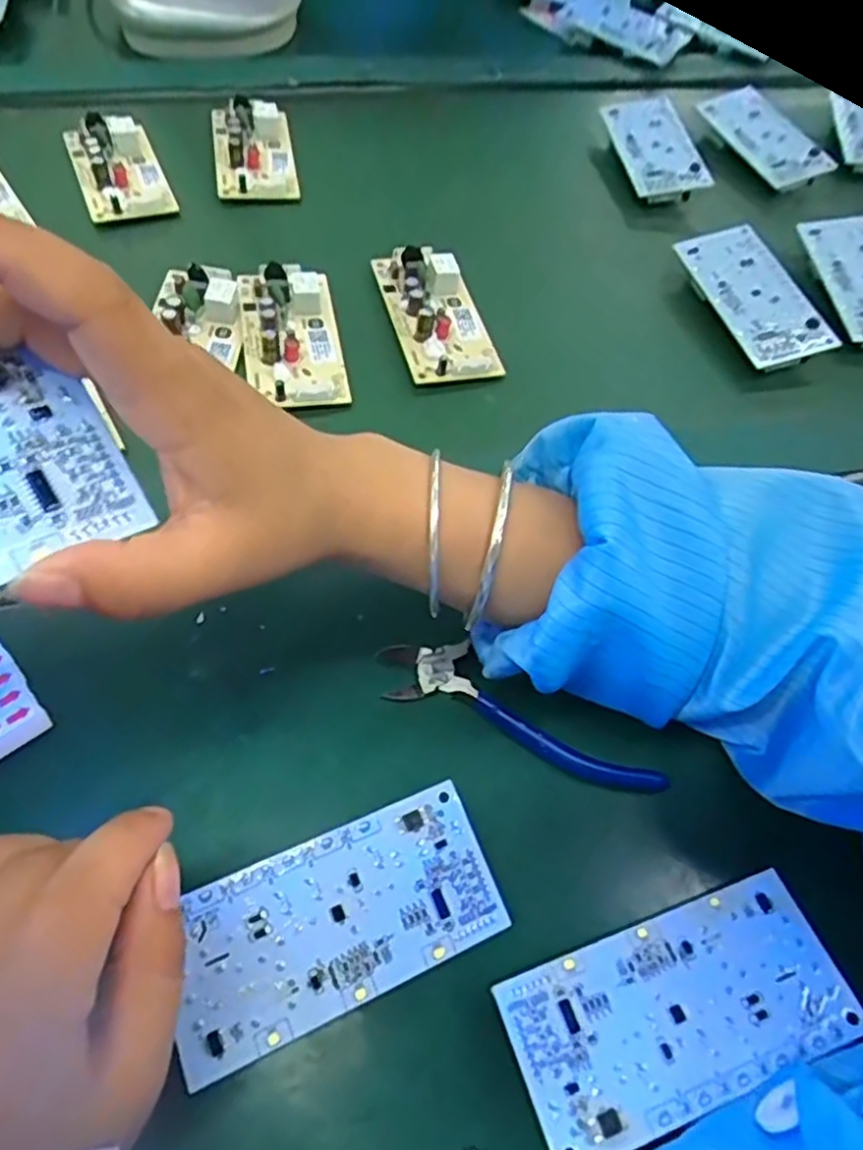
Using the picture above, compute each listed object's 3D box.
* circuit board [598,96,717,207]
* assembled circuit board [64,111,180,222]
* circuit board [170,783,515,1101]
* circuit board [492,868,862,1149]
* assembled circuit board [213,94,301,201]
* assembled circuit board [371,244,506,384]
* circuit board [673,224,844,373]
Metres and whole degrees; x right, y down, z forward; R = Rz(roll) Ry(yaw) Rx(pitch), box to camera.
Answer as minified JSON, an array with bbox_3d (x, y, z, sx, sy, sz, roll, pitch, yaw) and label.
[{"bbox_3d":[0.163,-0.319,0.519,0.051,0.018,0.113,-13,64,1],"label":"circuit board"},{"bbox_3d":[-0.213,-0.279,0.476,0.053,0.016,0.105,-20,63,-16],"label":"assembled circuit board"},{"bbox_3d":[-0.032,0.119,0.244,0.110,0.004,0.055,-18,71,-19],"label":"circuit board"},{"bbox_3d":[0.084,0.147,0.238,0.113,0.004,0.054,-17,53,-11],"label":"circuit board"},{"bbox_3d":[-0.127,-0.305,0.499,0.053,0.016,0.104,-8,60,-9],"label":"assembled circuit board"},{"bbox_3d":[0.002,-0.161,0.421,0.050,0.018,0.108,-12,61,-12],"label":"assembled circuit board"},{"bbox_3d":[0.200,-0.178,0.445,0.056,0.014,0.109,-22,68,-6],"label":"circuit board"}]

